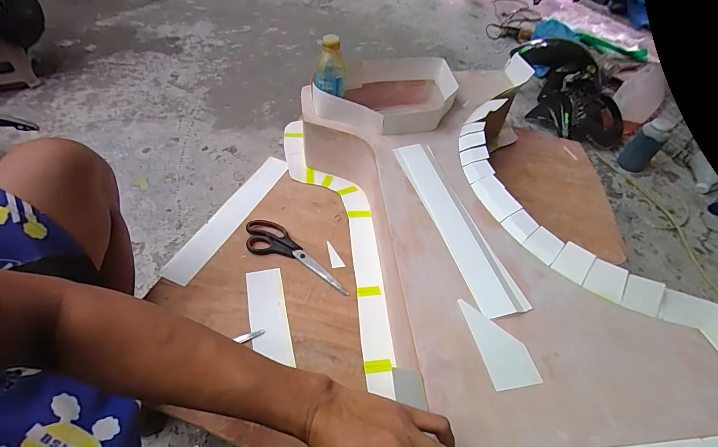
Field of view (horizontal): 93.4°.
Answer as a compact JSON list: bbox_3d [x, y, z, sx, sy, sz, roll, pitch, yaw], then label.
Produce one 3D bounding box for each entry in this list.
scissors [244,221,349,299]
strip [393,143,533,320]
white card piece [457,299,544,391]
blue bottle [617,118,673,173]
[{"bbox_3d":[-0.116,0.059,0.636,0.233,0.012,0.075,25,52,14],"label":"scissors"},{"bbox_3d":[0.150,-0.020,0.542,0.067,0.024,0.355,-10,52,-14],"label":"strip"},{"bbox_3d":[0.172,0.144,0.418,0.059,0.004,0.109,-8,51,-12],"label":"white card piece"},{"bbox_3d":[1.082,-0.295,1.274,0.092,0.186,0.097,-28,58,-26],"label":"blue bottle"}]

